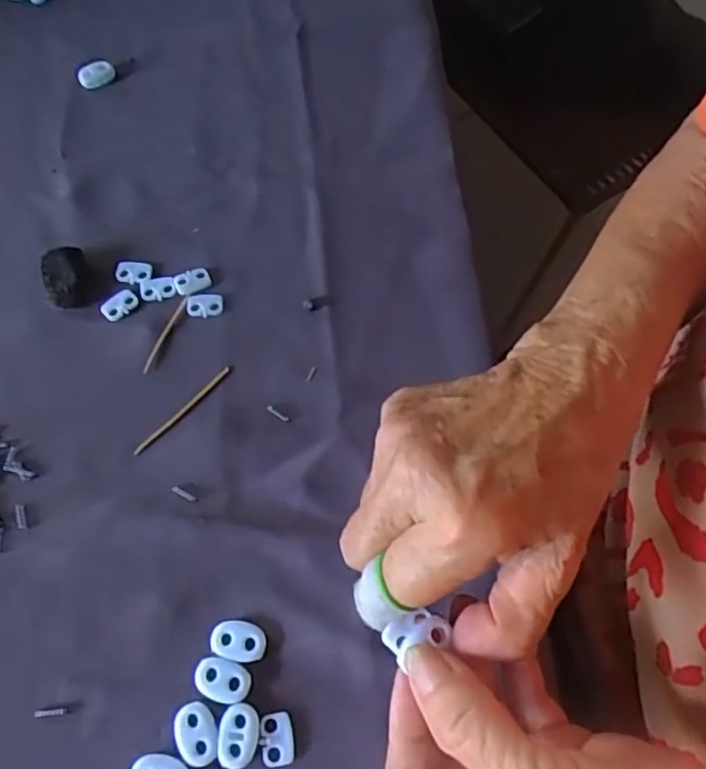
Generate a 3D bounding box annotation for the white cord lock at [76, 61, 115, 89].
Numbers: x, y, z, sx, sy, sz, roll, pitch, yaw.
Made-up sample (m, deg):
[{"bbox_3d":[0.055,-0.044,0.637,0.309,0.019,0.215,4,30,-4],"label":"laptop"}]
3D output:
[{"bbox_3d":[-0.161,-0.196,0.394,0.023,0.007,0.012,-30,70,-15],"label":"white cord lock"}]

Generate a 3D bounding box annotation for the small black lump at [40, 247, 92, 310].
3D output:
[{"bbox_3d":[-0.150,-0.056,0.328,0.023,0.010,0.033,-20,68,-11],"label":"small black lump"}]

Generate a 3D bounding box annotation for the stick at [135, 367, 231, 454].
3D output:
[{"bbox_3d":[-0.082,0.012,0.305,0.004,0.004,0.060,40,70,15],"label":"stick"}]

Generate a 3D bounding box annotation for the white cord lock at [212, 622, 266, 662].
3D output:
[{"bbox_3d":[-0.048,0.107,0.261,0.022,0.004,0.014,7,65,1],"label":"white cord lock"}]

